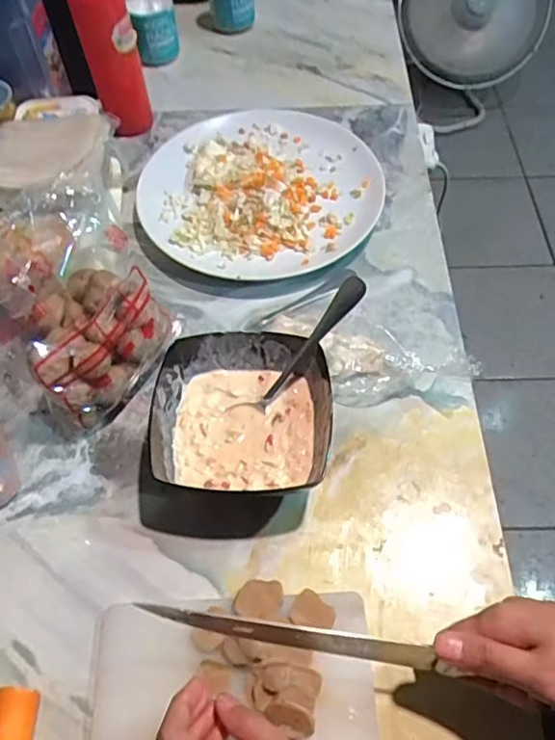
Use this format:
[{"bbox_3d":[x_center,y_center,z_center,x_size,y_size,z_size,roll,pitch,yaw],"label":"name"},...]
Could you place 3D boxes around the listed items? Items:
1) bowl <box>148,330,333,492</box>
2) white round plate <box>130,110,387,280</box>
[{"bbox_3d":[-0.028,0.039,0.485,0.141,0.061,0.126,4,58,5],"label":"bowl"},{"bbox_3d":[-0.019,-0.206,0.651,0.242,0.035,0.273,38,66,22],"label":"white round plate"}]

